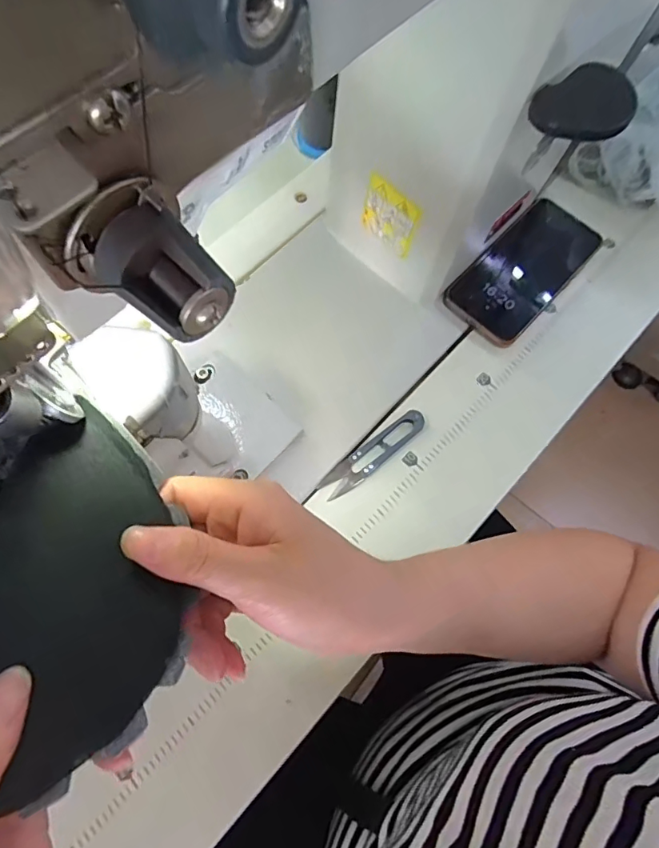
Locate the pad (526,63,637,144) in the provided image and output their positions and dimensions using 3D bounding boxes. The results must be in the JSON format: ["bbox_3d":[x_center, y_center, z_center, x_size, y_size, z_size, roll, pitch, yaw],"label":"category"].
[{"bbox_3d":[0.139,-0.173,0.272,0.048,0.007,0.055,38,74,16],"label":"pad"}]

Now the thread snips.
[{"bbox_3d":[0.037,0.024,0.418,0.102,0.013,0.023,-38,71,-13],"label":"thread snips"}]

